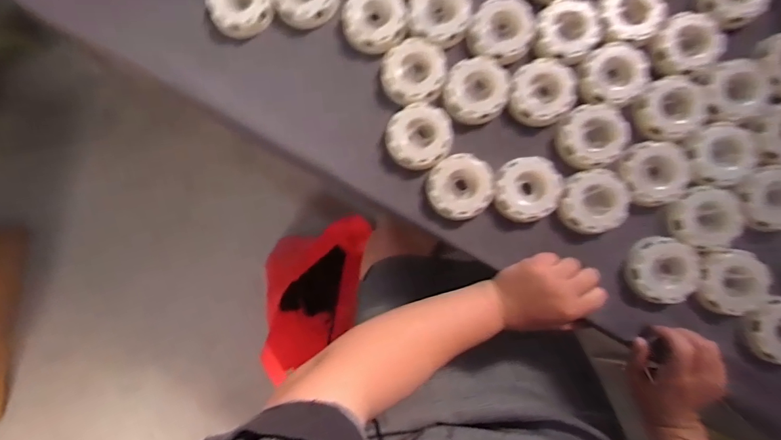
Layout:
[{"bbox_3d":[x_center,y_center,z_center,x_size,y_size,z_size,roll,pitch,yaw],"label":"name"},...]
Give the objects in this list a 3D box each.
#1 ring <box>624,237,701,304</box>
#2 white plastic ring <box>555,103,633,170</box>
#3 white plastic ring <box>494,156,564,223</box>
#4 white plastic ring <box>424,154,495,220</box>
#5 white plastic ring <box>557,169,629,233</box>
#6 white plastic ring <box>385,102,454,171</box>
[{"bbox_3d":[0.281,0.051,0.453,0.069,0.019,0.064,-2,84,0],"label":"ring"},{"bbox_3d":[0.215,-0.089,0.466,0.070,0.025,0.064,0,84,0],"label":"white plastic ring"},{"bbox_3d":[0.143,-0.031,0.464,0.069,0.022,0.063,0,84,0],"label":"white plastic ring"},{"bbox_3d":[0.073,-0.034,0.464,0.068,0.020,0.066,0,84,0],"label":"white plastic ring"},{"bbox_3d":[0.214,-0.019,0.463,0.070,0.024,0.066,0,84,0],"label":"white plastic ring"},{"bbox_3d":[0.030,-0.088,0.466,0.067,0.017,0.067,0,84,0],"label":"white plastic ring"}]

